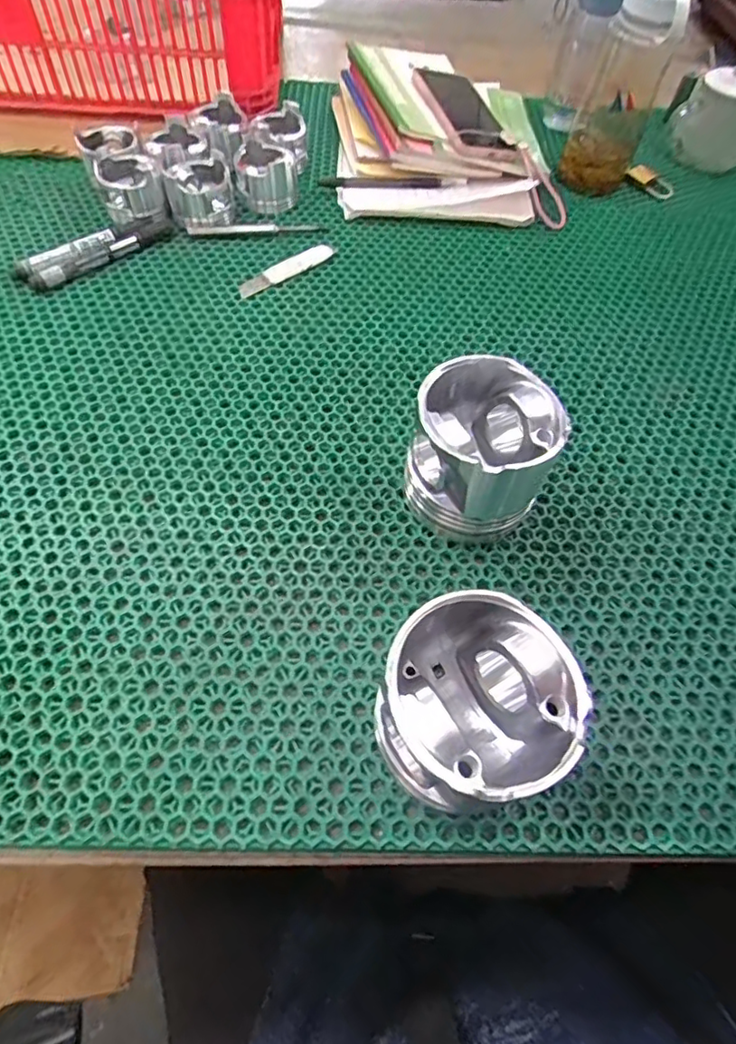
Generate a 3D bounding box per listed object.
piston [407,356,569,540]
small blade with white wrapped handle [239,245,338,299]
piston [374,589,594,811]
[{"bbox_3d":[0.077,-0.046,0.381,0.084,0.097,0.089,1,58,-2],"label":"piston"},{"bbox_3d":[-0.080,-0.249,0.549,0.109,0.006,0.023,-36,67,-22],"label":"small blade with white wrapped handle"},{"bbox_3d":[0.052,0.099,0.294,0.093,0.089,0.096,5,58,0],"label":"piston"}]

